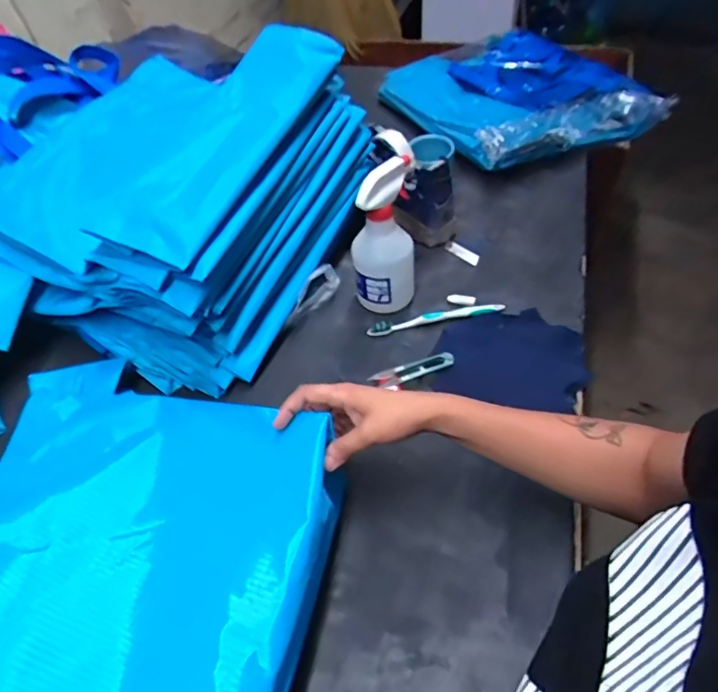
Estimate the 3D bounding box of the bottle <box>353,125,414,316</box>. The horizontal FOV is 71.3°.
[{"bbox_3d":[0.031,-0.142,0.605,0.075,0.199,0.069,-2,49,4],"label":"bottle"}]

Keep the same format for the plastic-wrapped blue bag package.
[{"bbox_3d":[0.290,-0.496,0.965,0.374,0.075,0.431,-22,51,-12],"label":"plastic-wrapped blue bag package"}]

